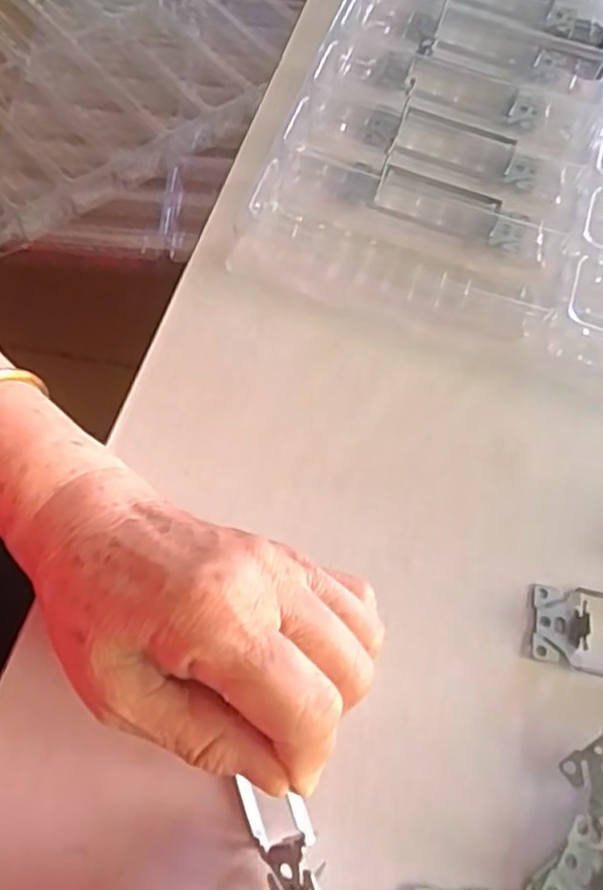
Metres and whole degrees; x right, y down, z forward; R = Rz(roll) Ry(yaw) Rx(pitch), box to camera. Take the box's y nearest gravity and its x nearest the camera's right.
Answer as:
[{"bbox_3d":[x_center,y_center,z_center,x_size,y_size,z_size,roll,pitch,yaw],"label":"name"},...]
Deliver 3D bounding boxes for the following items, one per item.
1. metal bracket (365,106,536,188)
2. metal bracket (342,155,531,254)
[{"bbox_3d":[0.090,-0.181,0.416,0.099,0.006,0.040,20,65,6],"label":"metal bracket"},{"bbox_3d":[0.078,-0.141,0.398,0.106,0.011,0.041,21,66,6],"label":"metal bracket"}]

